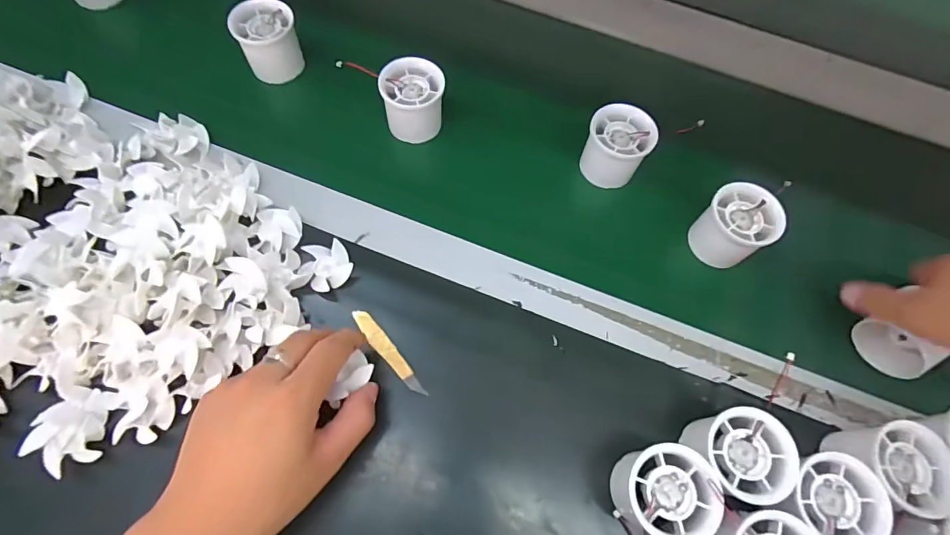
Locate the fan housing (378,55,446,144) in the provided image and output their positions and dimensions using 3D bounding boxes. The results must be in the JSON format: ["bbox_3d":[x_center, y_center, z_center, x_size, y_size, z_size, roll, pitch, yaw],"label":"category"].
[{"bbox_3d":[-0.056,-0.150,0.435,0.053,0.060,0.049,-4,67,-5],"label":"fan housing"}]

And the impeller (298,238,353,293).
[{"bbox_3d":[-0.120,-0.002,0.381,0.037,0.010,0.039,1,67,-3],"label":"impeller"}]

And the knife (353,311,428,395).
[{"bbox_3d":[-0.066,0.065,0.363,0.013,0.008,0.081,-38,74,-17],"label":"knife"}]

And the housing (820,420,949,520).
[{"bbox_3d":[0.279,0.137,0.324,0.052,0.055,0.056,1,67,-3],"label":"housing"}]

